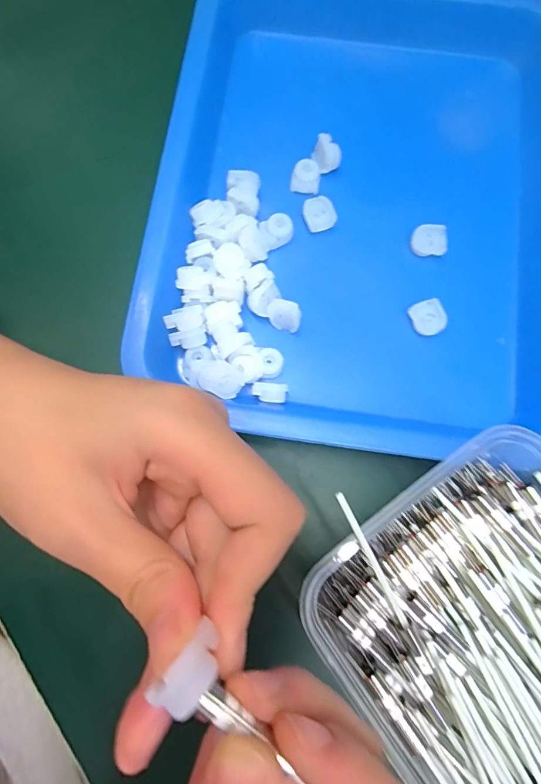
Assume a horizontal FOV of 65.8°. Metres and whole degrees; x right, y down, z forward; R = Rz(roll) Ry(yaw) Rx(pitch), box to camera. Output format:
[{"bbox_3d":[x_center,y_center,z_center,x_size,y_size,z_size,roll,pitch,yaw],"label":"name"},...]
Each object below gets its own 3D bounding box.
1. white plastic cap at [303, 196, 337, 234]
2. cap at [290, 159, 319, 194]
[{"bbox_3d":[0.028,-0.102,0.239,0.018,0.004,0.018,-20,79,-4],"label":"white plastic cap"},{"bbox_3d":[0.021,-0.127,0.248,0.018,0.008,0.018,10,107,6],"label":"cap"}]

